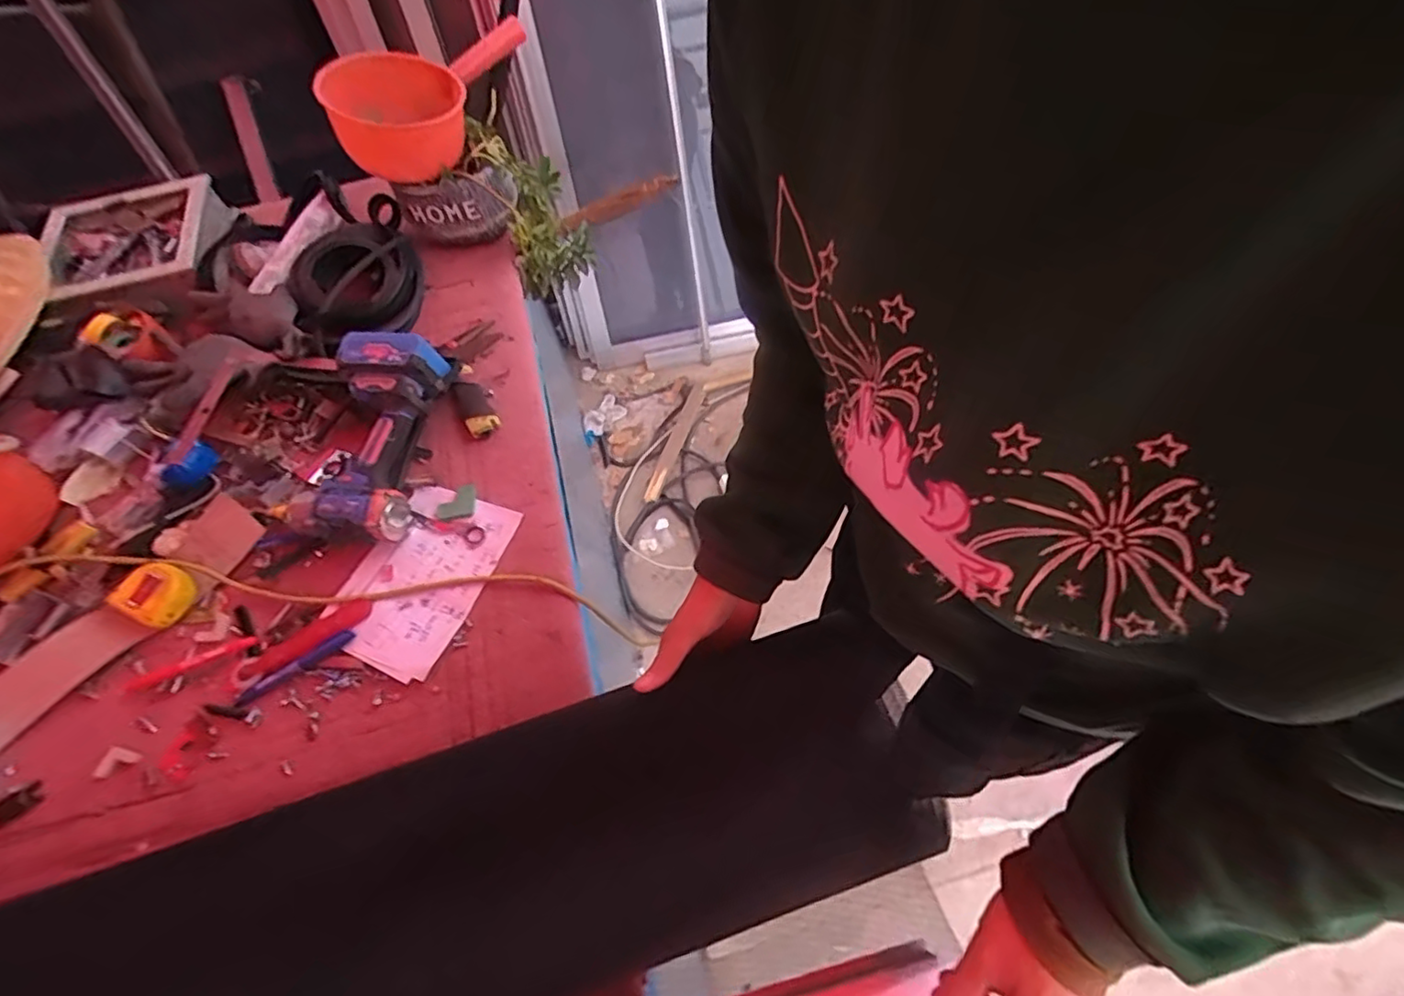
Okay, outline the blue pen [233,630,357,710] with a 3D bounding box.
[{"bbox_3d":[-0.433,0.181,0.662,0.130,0.012,0.018,-30,61,-14],"label":"blue pen"}]

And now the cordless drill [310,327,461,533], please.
[{"bbox_3d":[-0.389,-0.076,0.757,0.114,0.080,0.238,4,75,6],"label":"cordless drill"}]

